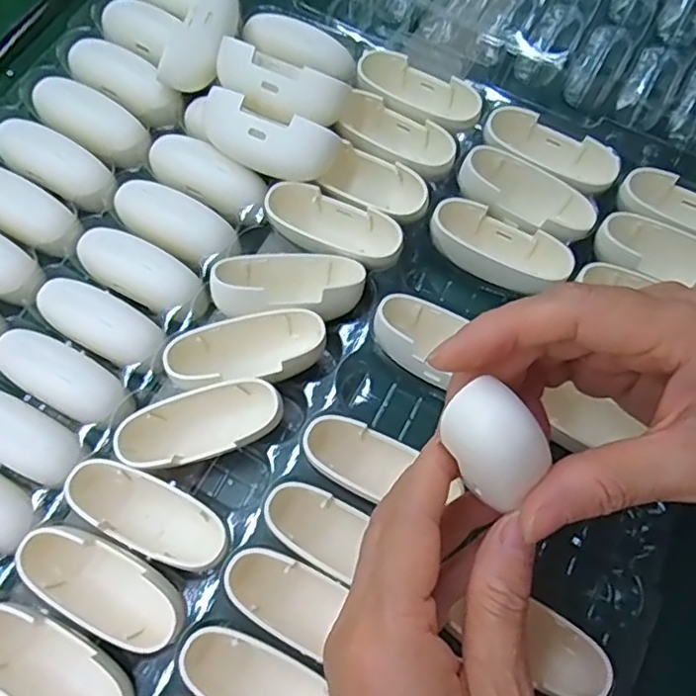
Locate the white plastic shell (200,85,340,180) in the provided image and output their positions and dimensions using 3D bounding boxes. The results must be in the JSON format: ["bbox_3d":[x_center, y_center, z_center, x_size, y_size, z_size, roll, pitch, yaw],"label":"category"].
[{"bbox_3d":[-0.038,-0.102,0.299,0.065,0.030,0.024,18,25,-2],"label":"white plastic shell"}]

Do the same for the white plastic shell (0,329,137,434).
[{"bbox_3d":[-0.127,0.012,0.274,0.073,0.010,0.026,29,71,9],"label":"white plastic shell"}]

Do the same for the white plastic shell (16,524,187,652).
[{"bbox_3d":[-0.097,0.094,0.247,0.073,0.024,0.029,28,71,9],"label":"white plastic shell"}]

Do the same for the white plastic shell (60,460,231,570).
[{"bbox_3d":[-0.081,0.069,0.254,0.069,0.021,0.026,23,70,7],"label":"white plastic shell"}]

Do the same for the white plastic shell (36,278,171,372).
[{"bbox_3d":[-0.113,-0.011,0.291,0.071,0.018,0.027,27,71,9],"label":"white plastic shell"}]

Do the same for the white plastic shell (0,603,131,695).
[{"bbox_3d":[-0.111,0.121,0.232,0.067,0.020,0.028,30,71,10],"label":"white plastic shell"}]

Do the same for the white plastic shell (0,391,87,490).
[{"bbox_3d":[-0.143,0.036,0.264,0.063,0.012,0.025,28,71,9],"label":"white plastic shell"}]

